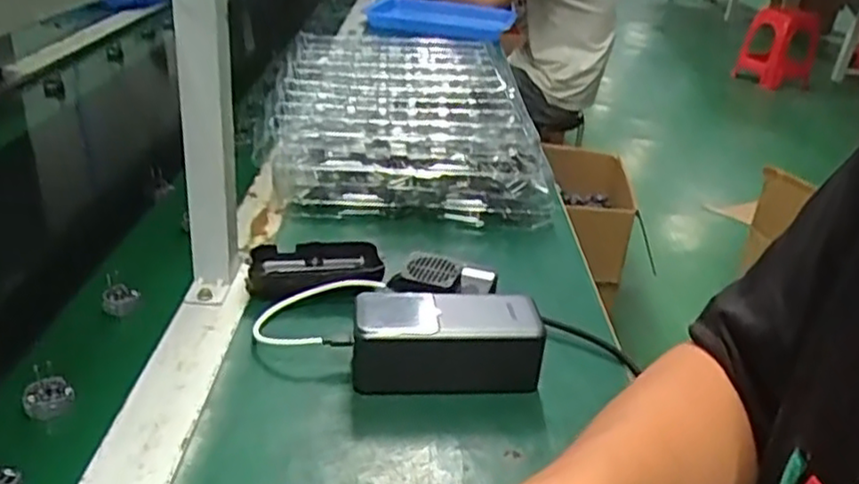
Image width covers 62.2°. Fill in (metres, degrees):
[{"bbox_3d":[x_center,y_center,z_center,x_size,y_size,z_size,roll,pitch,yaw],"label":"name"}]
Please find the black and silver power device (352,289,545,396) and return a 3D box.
[{"bbox_3d":[0.011,0.070,0.499,0.126,0.053,0.050,1,28,-7],"label":"black and silver power device"}]

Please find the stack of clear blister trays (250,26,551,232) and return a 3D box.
[{"bbox_3d":[-0.032,-0.164,0.895,0.300,0.094,0.417,3,28,-4],"label":"stack of clear blister trays"}]

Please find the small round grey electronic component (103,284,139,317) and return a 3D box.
[{"bbox_3d":[-0.243,0.046,0.563,0.026,0.017,0.022,-8,31,-24],"label":"small round grey electronic component"}]

